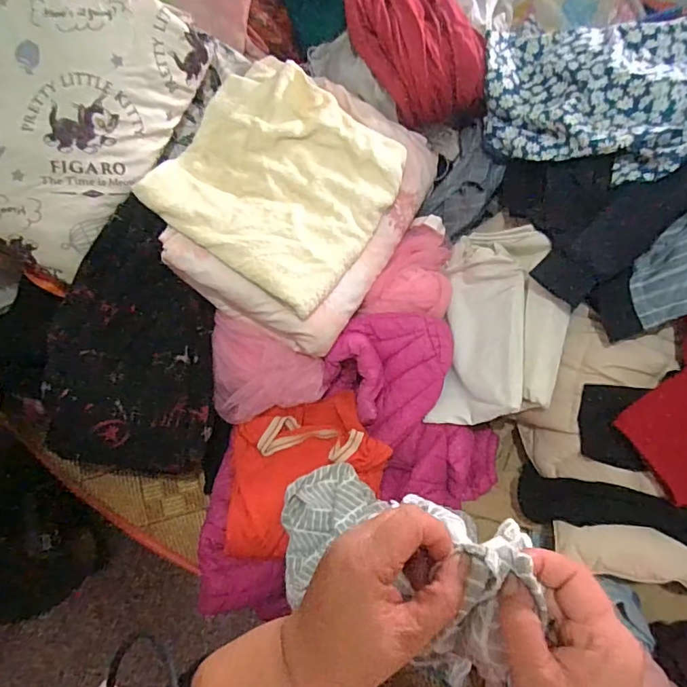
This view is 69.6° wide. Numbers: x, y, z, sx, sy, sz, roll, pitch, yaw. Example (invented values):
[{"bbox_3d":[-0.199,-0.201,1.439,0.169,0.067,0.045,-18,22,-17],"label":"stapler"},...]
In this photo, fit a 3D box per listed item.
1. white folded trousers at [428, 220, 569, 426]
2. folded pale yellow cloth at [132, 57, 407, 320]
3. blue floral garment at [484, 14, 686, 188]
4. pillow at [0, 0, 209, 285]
[{"bbox_3d":[0.229,-0.042,0.808,0.246,0.056,0.337,-11,72,43],"label":"white folded trousers"},{"bbox_3d":[-0.099,-0.269,0.795,0.342,0.060,0.346,34,74,-1],"label":"folded pale yellow cloth"},{"bbox_3d":[0.413,-0.433,0.810,0.366,0.124,0.340,30,71,14],"label":"blue floral garment"},{"bbox_3d":[-0.453,-0.355,0.751,0.330,0.090,0.456,27,93,-15],"label":"pillow"}]

